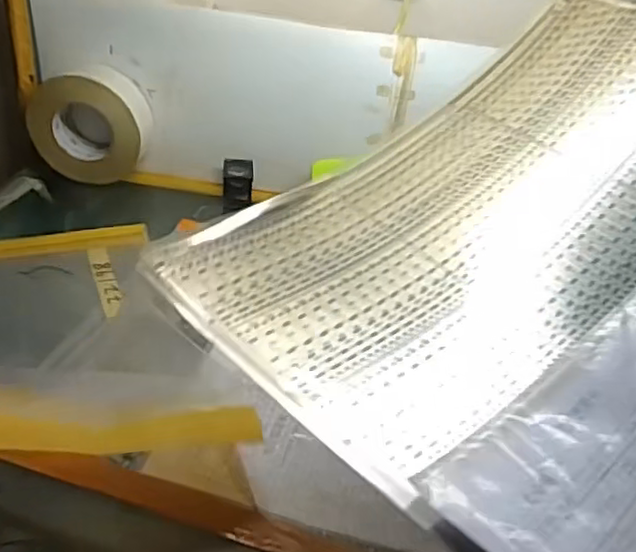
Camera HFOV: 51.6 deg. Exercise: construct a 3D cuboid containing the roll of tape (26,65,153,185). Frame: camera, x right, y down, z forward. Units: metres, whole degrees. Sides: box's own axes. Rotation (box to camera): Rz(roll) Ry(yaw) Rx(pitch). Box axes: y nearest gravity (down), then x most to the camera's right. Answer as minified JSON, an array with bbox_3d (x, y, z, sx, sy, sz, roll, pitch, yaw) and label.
[{"bbox_3d":[-0.292,-0.197,0.856,0.145,0.129,0.070,7,35,1],"label":"roll of tape"}]

